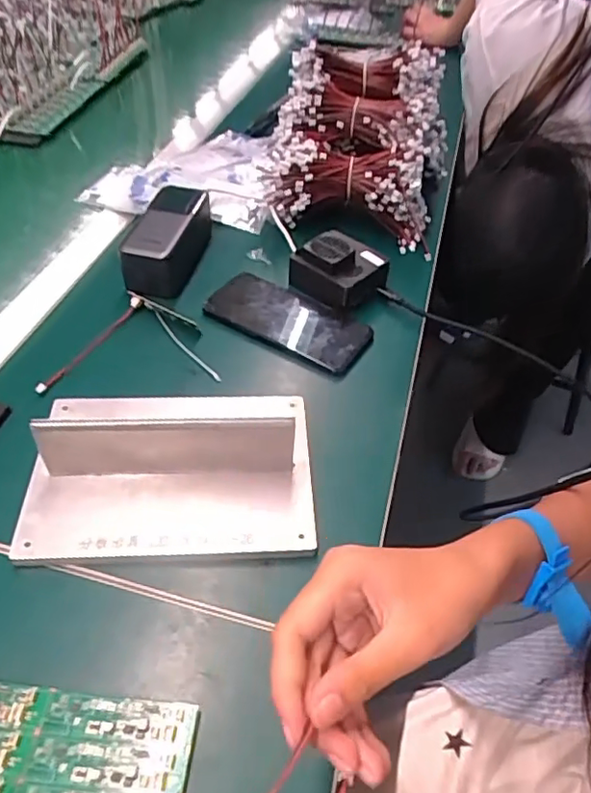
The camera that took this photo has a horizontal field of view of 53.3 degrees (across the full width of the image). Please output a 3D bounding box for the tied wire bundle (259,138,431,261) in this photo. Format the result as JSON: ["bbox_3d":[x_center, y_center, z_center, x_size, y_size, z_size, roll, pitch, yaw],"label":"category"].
[{"bbox_3d":[0.058,-0.232,0.670,0.204,0.085,0.070,11,48,6],"label":"tied wire bundle"}]

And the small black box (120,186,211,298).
[{"bbox_3d":[-0.127,-0.175,0.620,0.058,0.051,0.156,9,47,7],"label":"small black box"}]

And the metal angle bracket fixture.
[{"bbox_3d":[-0.089,0.041,0.423,0.201,0.062,0.140,0,48,-4],"label":"metal angle bracket fixture"}]

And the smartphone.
[{"bbox_3d":[-0.006,-0.075,0.565,0.155,0.010,0.075,26,51,21],"label":"smartphone"}]

